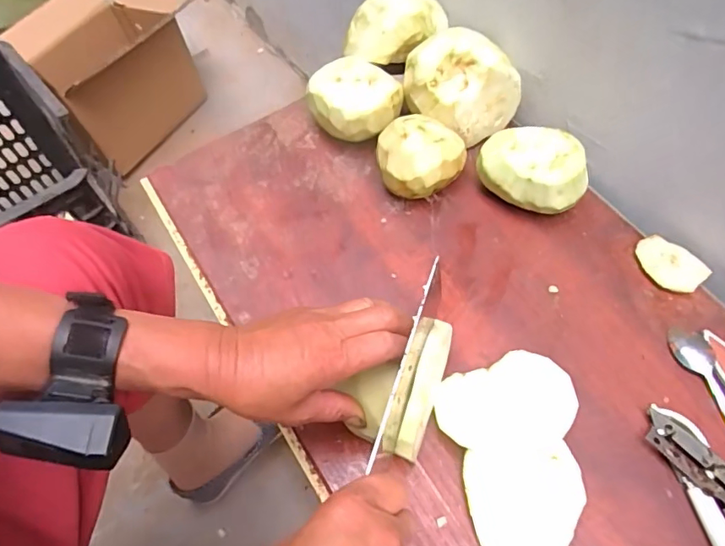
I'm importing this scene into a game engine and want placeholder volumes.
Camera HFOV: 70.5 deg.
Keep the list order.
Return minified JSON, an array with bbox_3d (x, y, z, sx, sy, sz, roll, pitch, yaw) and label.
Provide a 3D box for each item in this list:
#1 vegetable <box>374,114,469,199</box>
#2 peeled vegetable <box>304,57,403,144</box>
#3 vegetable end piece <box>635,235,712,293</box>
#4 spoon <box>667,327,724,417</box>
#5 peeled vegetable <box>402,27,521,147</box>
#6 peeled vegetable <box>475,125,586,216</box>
[{"bbox_3d":[0.060,-0.117,0.531,0.087,0.070,0.071,-8,63,0],"label":"vegetable"},{"bbox_3d":[-0.008,-0.184,0.577,0.097,0.066,0.082,39,72,20],"label":"peeled vegetable"},{"bbox_3d":[0.290,-0.007,0.487,0.039,0.013,0.062,-42,68,-16],"label":"vegetable end piece"},{"bbox_3d":[0.305,0.110,0.437,0.029,0.007,0.141,-12,63,-2],"label":"spoon"},{"bbox_3d":[0.104,-0.204,0.556,0.109,0.078,0.098,-28,65,-10],"label":"peeled vegetable"},{"bbox_3d":[0.170,-0.101,0.516,0.101,0.066,0.069,28,68,16],"label":"peeled vegetable"}]

